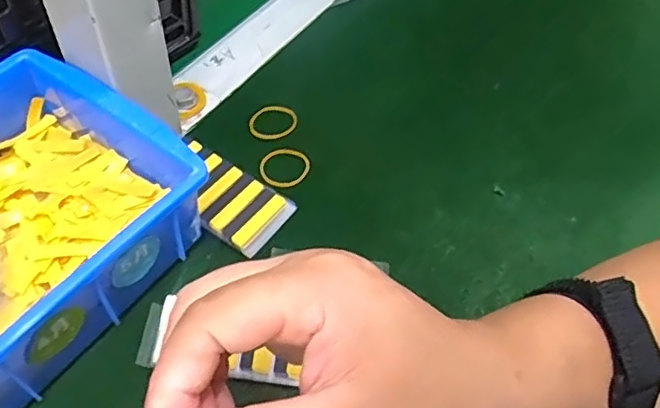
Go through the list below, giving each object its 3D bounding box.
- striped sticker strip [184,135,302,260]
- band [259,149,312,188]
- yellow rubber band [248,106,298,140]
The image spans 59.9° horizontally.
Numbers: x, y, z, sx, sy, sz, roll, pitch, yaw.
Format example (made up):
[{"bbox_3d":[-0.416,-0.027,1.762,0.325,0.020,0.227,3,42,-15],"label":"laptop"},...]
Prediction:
[{"bbox_3d":[-0.065,-0.006,0.340,0.083,0.007,0.044,33,58,18],"label":"striped sticker strip"},{"bbox_3d":[-0.028,-0.023,0.359,0.032,0.004,0.030,2,54,-4],"label":"band"},{"bbox_3d":[-0.037,-0.054,0.379,0.032,0.004,0.025,-13,57,-14],"label":"yellow rubber band"}]

